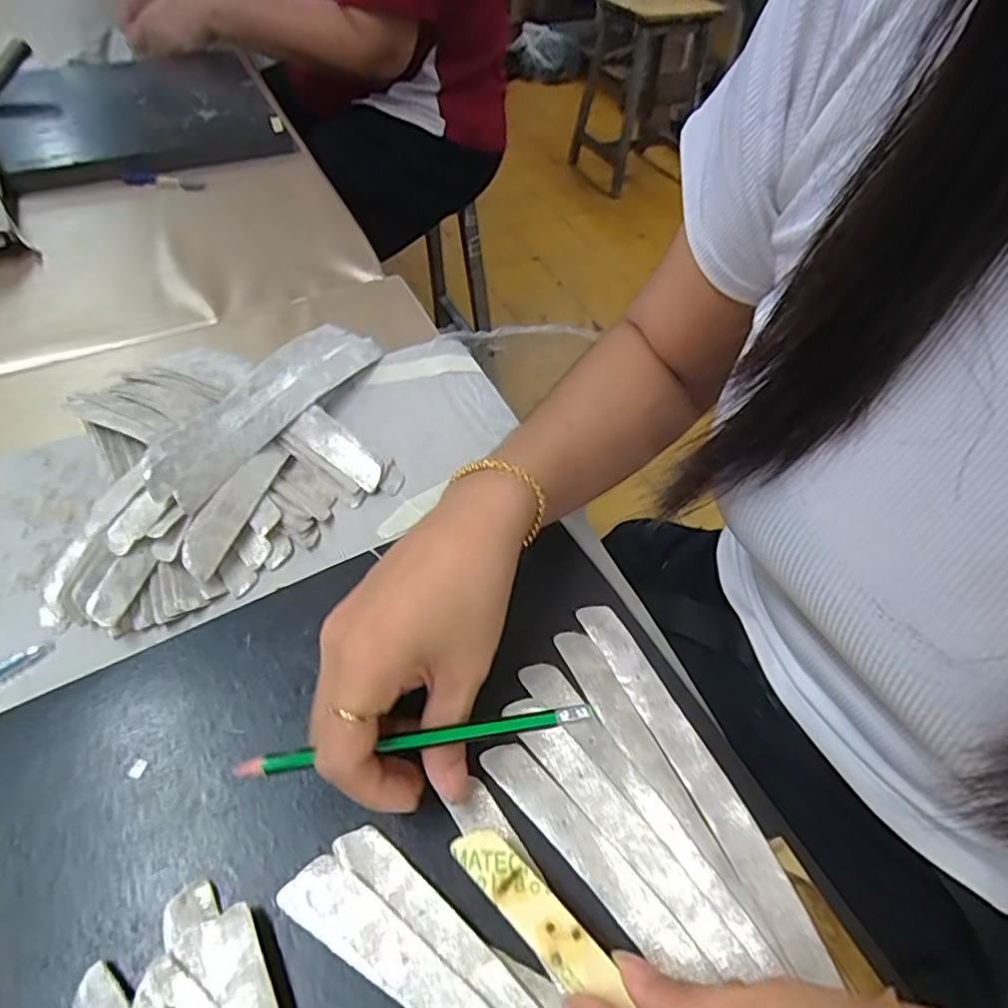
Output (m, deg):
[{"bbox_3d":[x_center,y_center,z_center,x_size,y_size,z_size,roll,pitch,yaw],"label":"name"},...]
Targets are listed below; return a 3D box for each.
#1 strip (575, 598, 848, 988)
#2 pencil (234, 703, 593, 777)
[{"bbox_3d":[0.086,0.117,0.291,0.021,0.004,0.172,-22,55,-14],"label":"strip"},{"bbox_3d":[-0.033,0.095,0.254,0.140,0.005,0.007,-6,52,-8],"label":"pencil"}]

